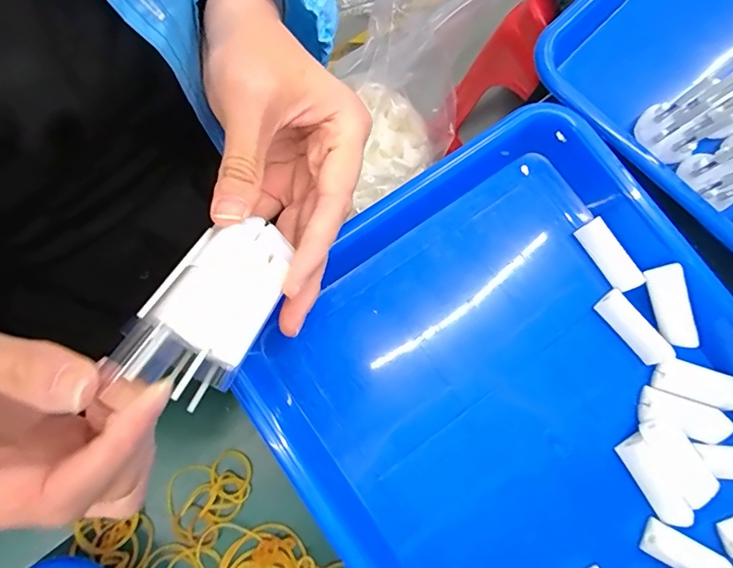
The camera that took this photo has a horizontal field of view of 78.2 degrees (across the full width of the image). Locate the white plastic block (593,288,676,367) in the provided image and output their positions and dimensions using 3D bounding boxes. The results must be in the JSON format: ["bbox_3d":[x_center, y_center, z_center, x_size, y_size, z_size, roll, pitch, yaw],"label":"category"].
[{"bbox_3d":[0.155,0.026,0.260,0.014,0.008,0.047,-38,84,-10],"label":"white plastic block"}]

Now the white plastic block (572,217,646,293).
[{"bbox_3d":[0.144,-0.017,0.267,0.015,0.009,0.046,-28,83,-9],"label":"white plastic block"}]

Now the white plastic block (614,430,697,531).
[{"bbox_3d":[0.156,0.107,0.245,0.014,0.010,0.048,-29,83,-9],"label":"white plastic block"}]

